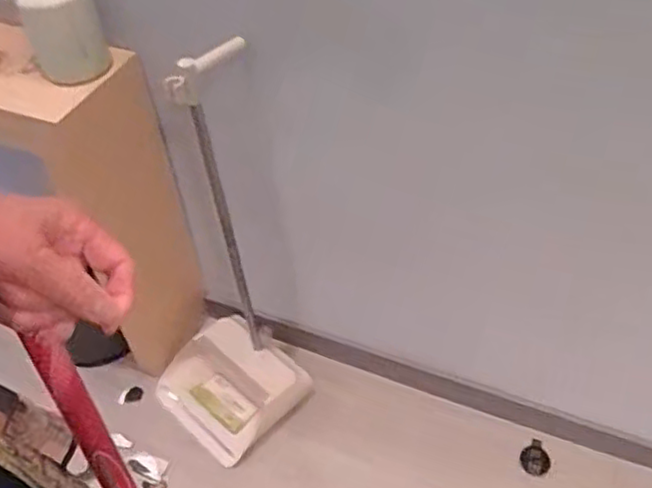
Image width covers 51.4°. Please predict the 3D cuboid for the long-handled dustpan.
[{"bbox_3d":[-0.227,0.059,1.194,0.287,0.755,0.295,-26,51,-18],"label":"long-handled dustpan"}]

